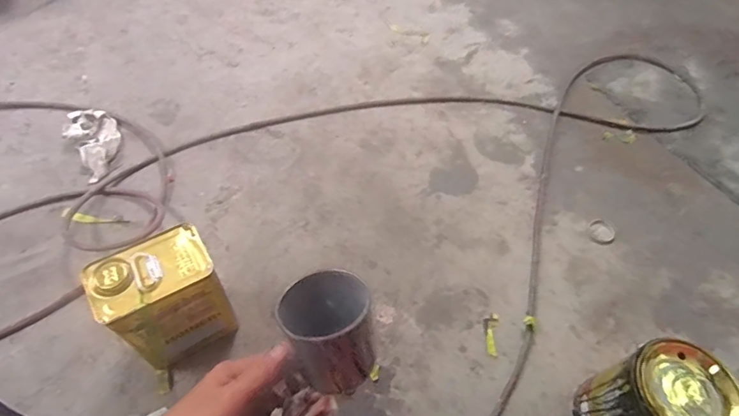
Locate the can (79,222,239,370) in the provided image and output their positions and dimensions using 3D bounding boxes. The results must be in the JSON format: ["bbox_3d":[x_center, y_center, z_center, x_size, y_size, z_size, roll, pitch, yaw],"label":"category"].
[{"bbox_3d":[-0.332,0.147,0.762,0.166,0.204,0.110,-29,63,-22],"label":"can"}]

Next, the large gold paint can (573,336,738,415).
[{"bbox_3d":[0.455,0.326,0.753,0.149,0.195,0.148,3,56,-4],"label":"large gold paint can"}]

